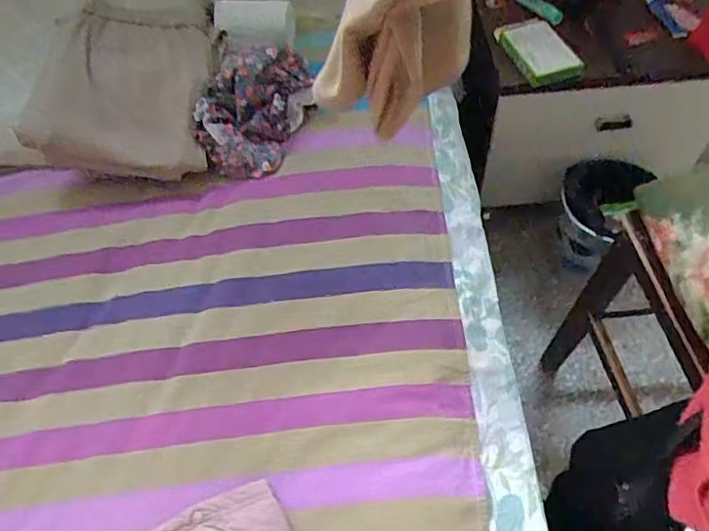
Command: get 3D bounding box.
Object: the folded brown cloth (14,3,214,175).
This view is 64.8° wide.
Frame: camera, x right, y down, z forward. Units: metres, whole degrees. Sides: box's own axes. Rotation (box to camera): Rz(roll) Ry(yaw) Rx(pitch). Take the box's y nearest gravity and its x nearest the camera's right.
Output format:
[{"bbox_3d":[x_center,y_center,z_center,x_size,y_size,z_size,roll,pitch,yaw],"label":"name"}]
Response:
[{"bbox_3d":[-0.360,-0.284,0.895,0.257,0.110,0.261,1,57,5],"label":"folded brown cloth"}]

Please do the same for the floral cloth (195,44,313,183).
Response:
[{"bbox_3d":[-0.154,-0.245,0.875,0.217,0.146,0.052,-60,28,-9],"label":"floral cloth"}]

